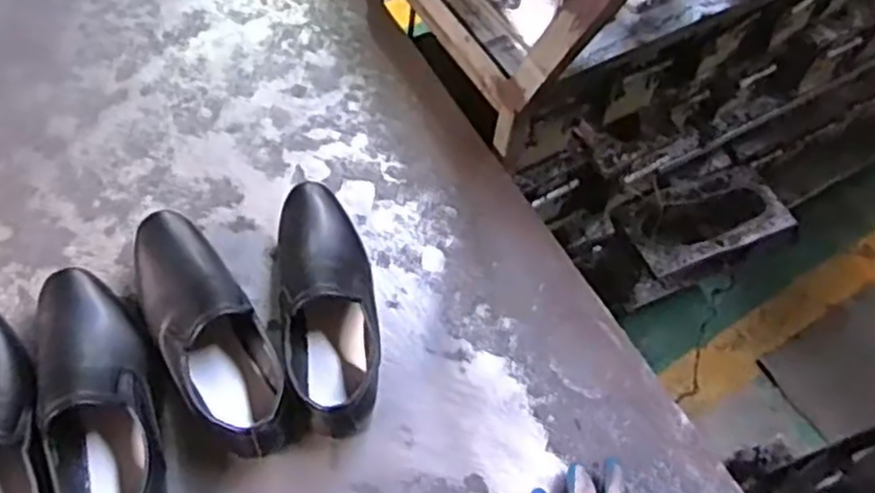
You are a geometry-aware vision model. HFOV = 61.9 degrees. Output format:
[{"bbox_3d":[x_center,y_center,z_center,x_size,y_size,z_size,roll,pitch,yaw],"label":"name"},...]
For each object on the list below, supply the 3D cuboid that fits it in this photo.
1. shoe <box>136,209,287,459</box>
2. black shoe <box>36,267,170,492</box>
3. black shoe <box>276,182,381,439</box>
[{"bbox_3d":[-0.240,0.082,0.753,0.098,0.072,0.293,-28,65,-20],"label":"shoe"},{"bbox_3d":[-0.328,0.146,0.706,0.095,0.075,0.293,-16,62,-14],"label":"black shoe"},{"bbox_3d":[-0.119,0.057,0.777,0.104,0.073,0.291,-9,60,-10],"label":"black shoe"}]

